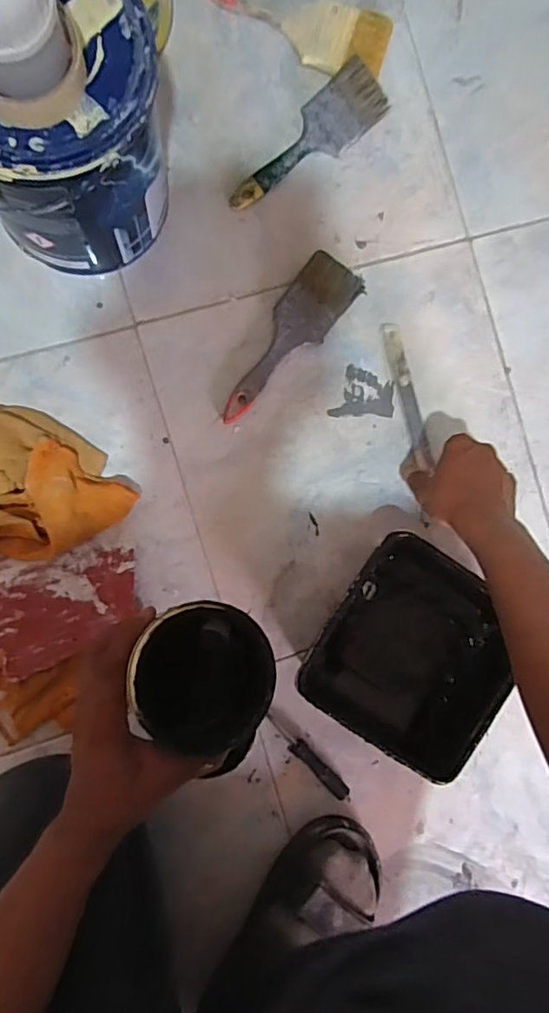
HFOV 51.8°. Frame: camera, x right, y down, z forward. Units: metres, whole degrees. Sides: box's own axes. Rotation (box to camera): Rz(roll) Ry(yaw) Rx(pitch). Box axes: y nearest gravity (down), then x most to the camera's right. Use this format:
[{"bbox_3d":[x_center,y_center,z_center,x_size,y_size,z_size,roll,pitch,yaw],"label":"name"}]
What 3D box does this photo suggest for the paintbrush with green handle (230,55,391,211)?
[{"bbox_3d":[0.039,-0.397,0.620,0.062,0.021,0.207,43,85,-6],"label":"paintbrush with green handle"}]

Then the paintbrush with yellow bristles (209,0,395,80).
[{"bbox_3d":[0.025,-0.521,0.616,0.204,0.024,0.070,11,89,-8],"label":"paintbrush with yellow bristles"}]

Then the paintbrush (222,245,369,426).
[{"bbox_3d":[0.010,-0.184,0.616,0.063,0.022,0.208,40,86,-6],"label":"paintbrush"}]

